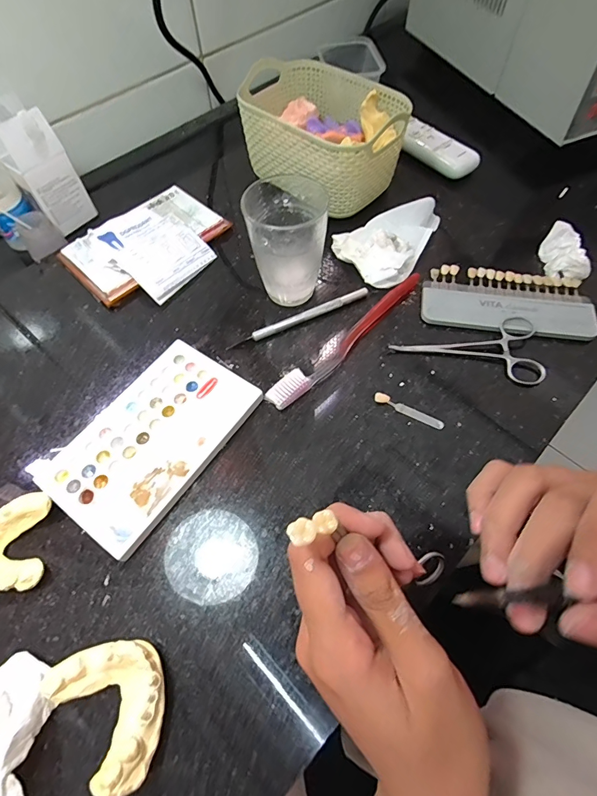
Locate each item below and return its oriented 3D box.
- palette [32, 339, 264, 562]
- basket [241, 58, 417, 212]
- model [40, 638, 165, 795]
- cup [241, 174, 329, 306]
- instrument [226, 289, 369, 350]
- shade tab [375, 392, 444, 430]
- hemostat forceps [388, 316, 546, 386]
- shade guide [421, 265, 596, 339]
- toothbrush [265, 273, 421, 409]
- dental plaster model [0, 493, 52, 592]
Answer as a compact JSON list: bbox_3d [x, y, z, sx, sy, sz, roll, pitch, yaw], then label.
[{"bbox_3d":[-0.110,0.029,0.309,0.097,0.012,0.152,32,67,16],"label":"palette"},{"bbox_3d":[0.022,-0.284,0.434,0.174,0.079,0.118,40,69,19],"label":"basket"},{"bbox_3d":[-0.099,0.167,0.223,0.050,0.029,0.072,-41,69,-19],"label":"model"},{"bbox_3d":[-0.010,-0.136,0.352,0.064,0.089,0.065,0,62,1],"label":"cup"},{"bbox_3d":[0.002,-0.072,0.365,0.137,0.008,0.007,-23,64,-11],"label":"instrument"},{"bbox_3d":[0.088,0.010,0.318,0.057,0.004,0.008,25,65,13],"label":"shade tab"},{"bbox_3d":[0.148,-0.052,0.347,0.124,0.008,0.063,14,63,8],"label":"hemostat forceps"},{"bbox_3d":[0.188,-0.088,0.365,0.144,0.011,0.066,8,62,5],"label":"shade guide"},{"bbox_3d":[0.047,-0.053,0.348,0.185,0.014,0.022,-40,68,-19],"label":"toothbrush"},{"bbox_3d":[-0.194,0.097,0.269,0.048,0.020,0.059,-7,62,-3],"label":"dental plaster model"}]

